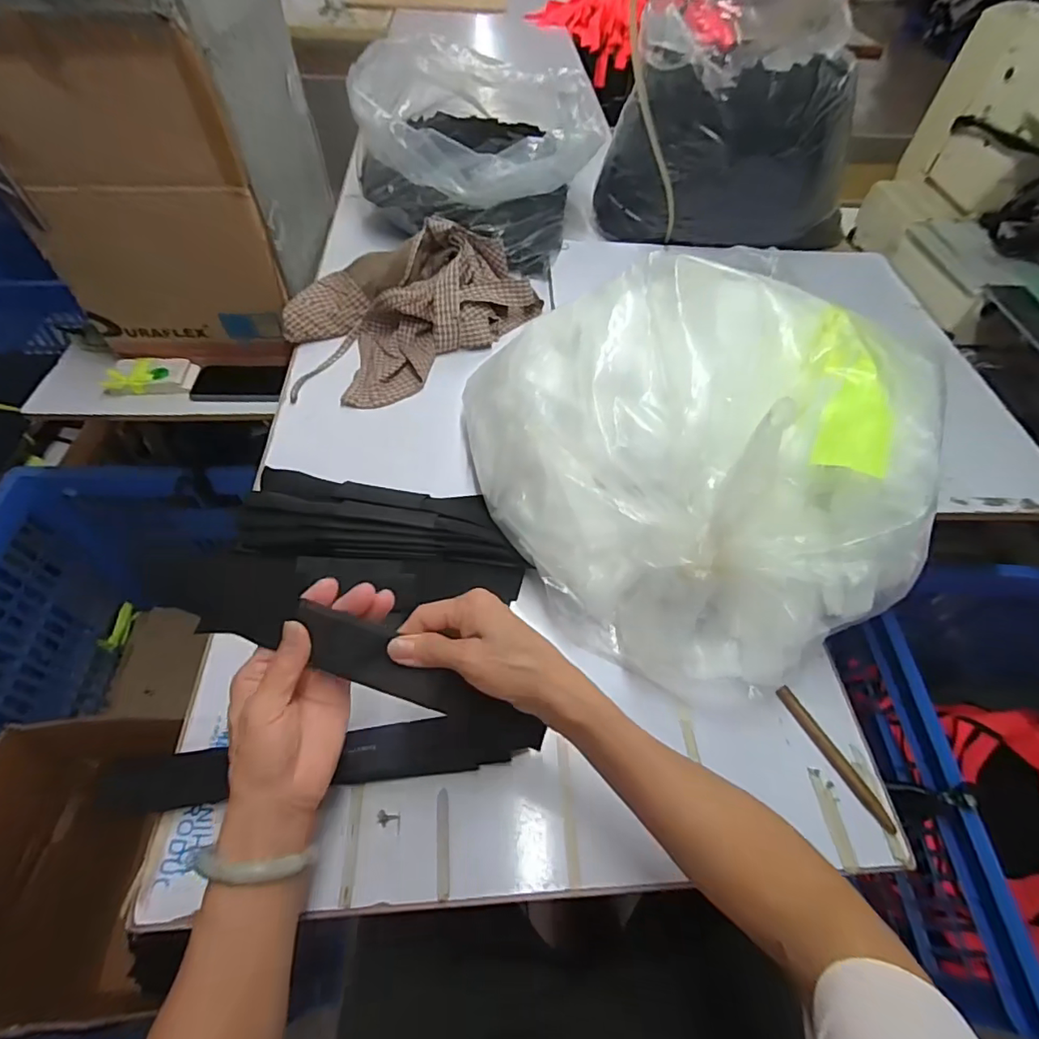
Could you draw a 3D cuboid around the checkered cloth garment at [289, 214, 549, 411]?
[{"bbox_3d":[-0.178,-0.315,0.790,0.367,0.105,0.233,-37,63,-26],"label":"checkered cloth garment"}]

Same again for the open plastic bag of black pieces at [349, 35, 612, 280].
[{"bbox_3d":[-0.068,-0.646,0.933,0.393,0.208,0.324,14,54,8],"label":"open plastic bag of black pieces"}]

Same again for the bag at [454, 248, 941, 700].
[{"bbox_3d":[0.158,-0.078,0.530,0.338,0.256,0.436,-23,58,-18],"label":"bag"}]

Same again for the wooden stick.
[{"bbox_3d":[0.282,0.211,0.481,0.015,0.010,0.132,-22,58,-18],"label":"wooden stick"}]

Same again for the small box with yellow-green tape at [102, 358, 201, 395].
[{"bbox_3d":[-0.577,-0.226,0.844,0.122,0.031,0.062,-1,53,-3],"label":"small box with yellow-green tape"}]

